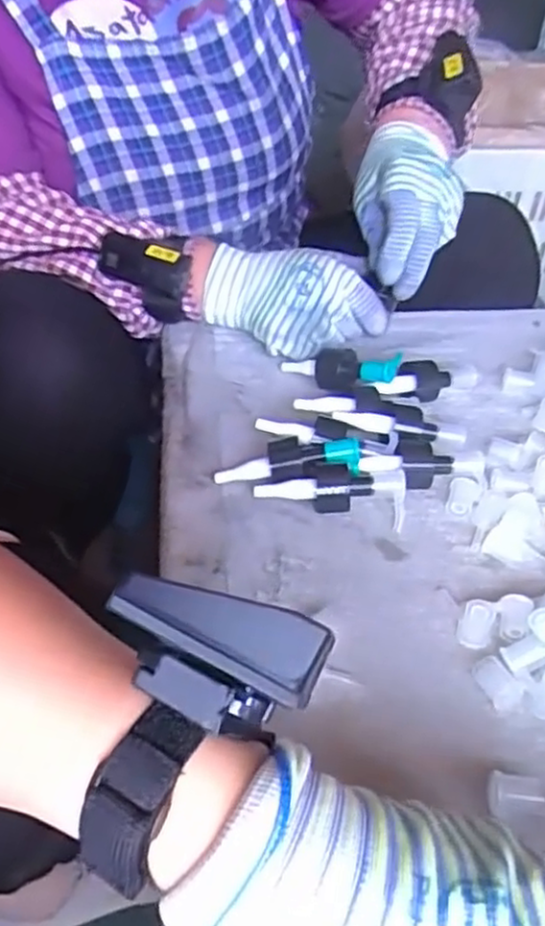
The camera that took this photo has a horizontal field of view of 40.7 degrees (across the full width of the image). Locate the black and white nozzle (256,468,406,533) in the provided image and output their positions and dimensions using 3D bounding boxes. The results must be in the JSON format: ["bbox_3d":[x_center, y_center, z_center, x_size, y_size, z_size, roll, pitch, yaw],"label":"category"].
[{"bbox_3d":[0.025,0.017,0.448,0.070,0.024,0.021,0,42,0],"label":"black and white nozzle"}]

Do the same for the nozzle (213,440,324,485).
[{"bbox_3d":[-0.002,0.000,0.459,0.069,0.013,0.028,-16,41,10],"label":"nozzle"}]

